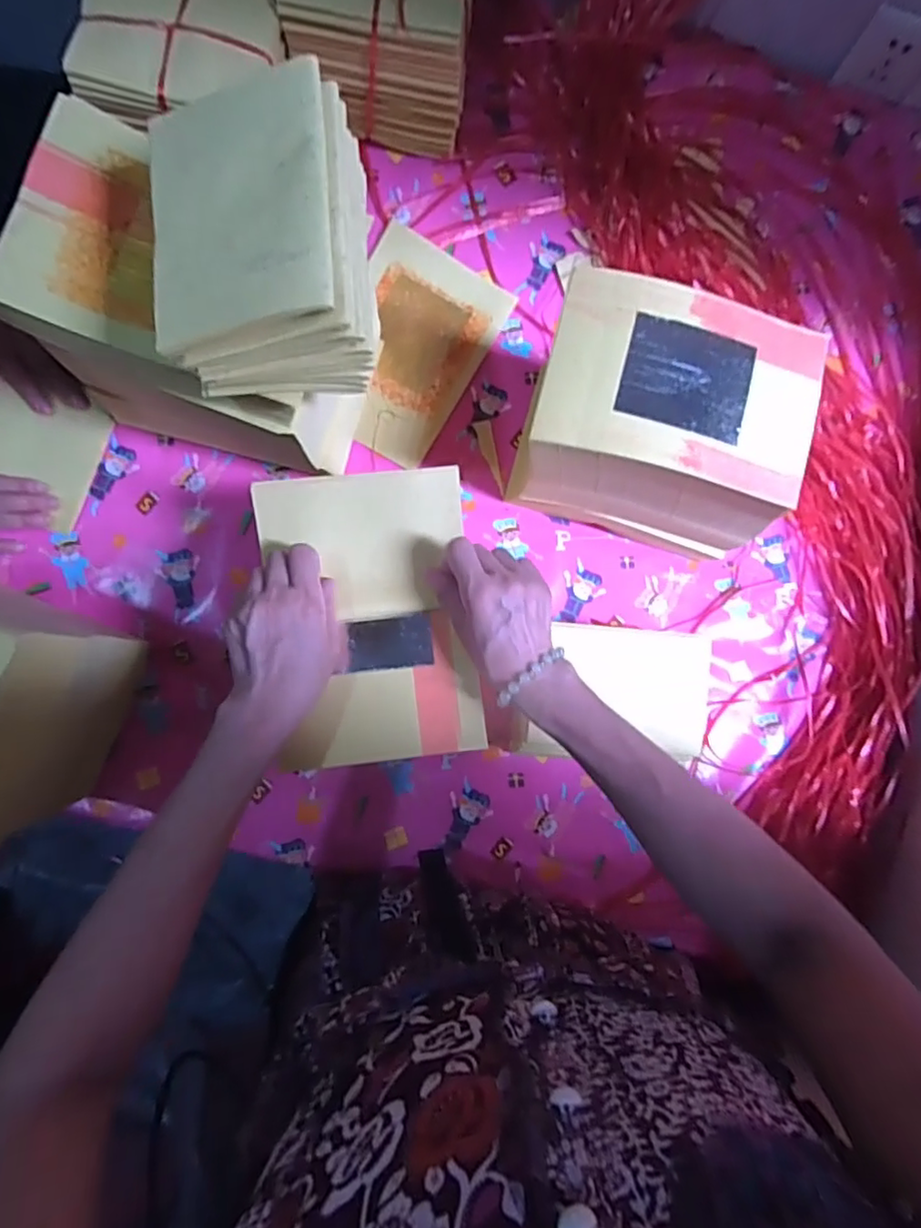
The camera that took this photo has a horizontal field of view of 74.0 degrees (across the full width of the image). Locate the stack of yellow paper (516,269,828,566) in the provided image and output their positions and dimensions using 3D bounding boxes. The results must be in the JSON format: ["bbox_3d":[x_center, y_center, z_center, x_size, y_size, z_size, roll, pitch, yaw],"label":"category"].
[{"bbox_3d":[0.181,-0.176,0.575,0.233,0.166,0.170,15,85,-4],"label":"stack of yellow paper"}]

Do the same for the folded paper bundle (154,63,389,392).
[{"bbox_3d":[-0.123,-0.236,0.392,0.137,0.093,0.158,-10,87,-6],"label":"folded paper bundle"}]

